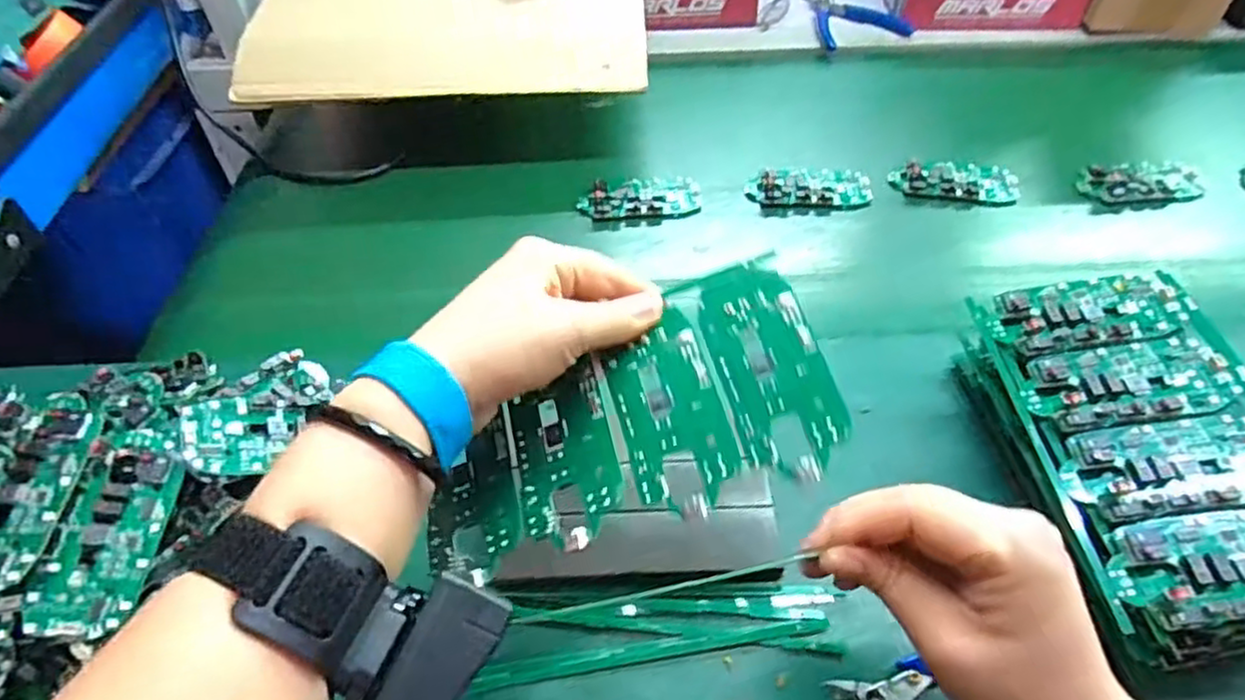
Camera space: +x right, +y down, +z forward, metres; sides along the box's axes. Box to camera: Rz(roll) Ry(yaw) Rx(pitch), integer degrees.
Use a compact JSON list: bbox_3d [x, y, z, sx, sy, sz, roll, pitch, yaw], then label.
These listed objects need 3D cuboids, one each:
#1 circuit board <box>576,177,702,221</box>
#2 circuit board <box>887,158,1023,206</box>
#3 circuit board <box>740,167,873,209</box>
[{"bbox_3d":[0.014,-0.127,0.587,0.098,0.015,0.048,-11,51,-8],"label":"circuit board"},{"bbox_3d":[0.279,-0.140,0.598,0.101,0.012,0.047,3,51,3],"label":"circuit board"},{"bbox_3d":[0.154,-0.136,0.595,0.101,0.013,0.048,2,51,2],"label":"circuit board"}]

